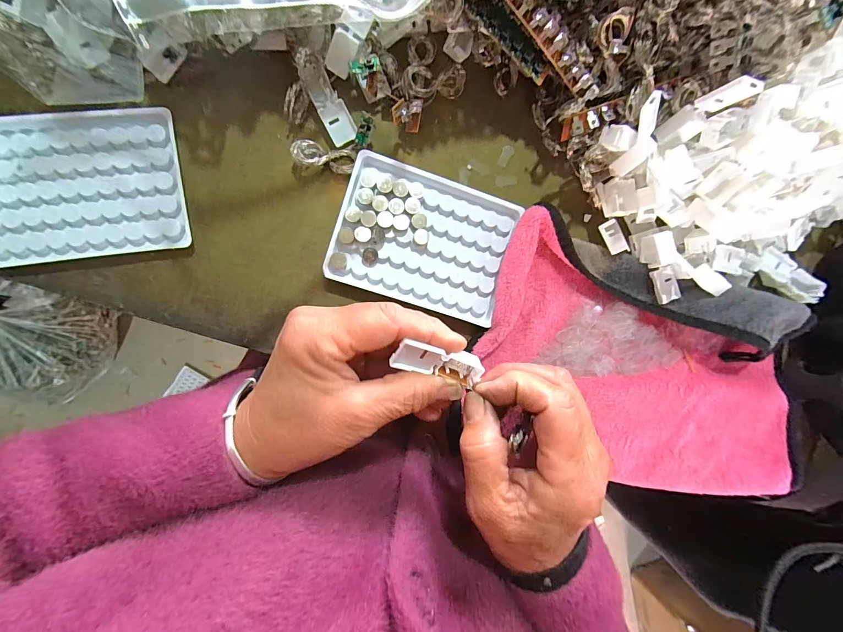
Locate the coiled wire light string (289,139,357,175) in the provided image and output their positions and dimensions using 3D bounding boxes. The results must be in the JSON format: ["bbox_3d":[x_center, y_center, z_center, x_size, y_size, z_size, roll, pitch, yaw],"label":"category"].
[{"bbox_3d":[-0.068,-0.113,0.250,0.042,0.011,0.017,8,91,-8],"label":"coiled wire light string"}]

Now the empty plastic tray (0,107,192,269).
[{"bbox_3d":[-0.224,-0.086,0.232,0.126,0.014,0.093,-9,93,-8],"label":"empty plastic tray"}]

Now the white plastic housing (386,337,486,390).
[{"bbox_3d":[0.010,0.027,0.204,0.054,0.012,0.018,16,89,-26],"label":"white plastic housing"}]

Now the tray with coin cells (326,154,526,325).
[{"bbox_3d":[0.003,-0.055,0.258,0.124,0.010,0.094,17,89,-8],"label":"tray with coin cells"}]

